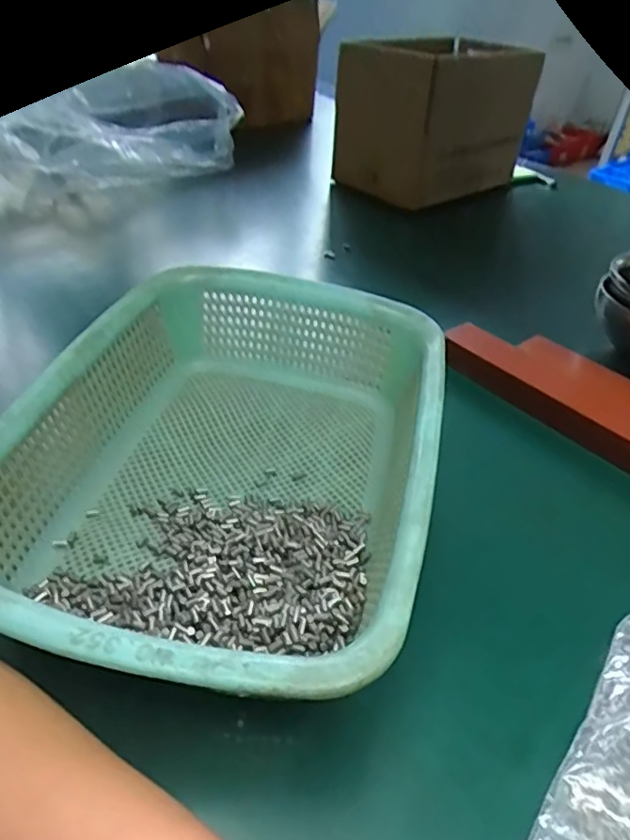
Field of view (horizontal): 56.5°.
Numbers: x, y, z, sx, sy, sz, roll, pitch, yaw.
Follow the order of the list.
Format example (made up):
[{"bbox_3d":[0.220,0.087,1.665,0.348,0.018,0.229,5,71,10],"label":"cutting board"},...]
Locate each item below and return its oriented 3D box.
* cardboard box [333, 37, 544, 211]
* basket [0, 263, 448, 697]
[{"bbox_3d":[0.186,-0.456,0.888,0.193,0.186,0.277,32,46,29],"label":"cardboard box"},{"bbox_3d":[-0.047,0.024,0.349,0.222,0.084,0.298,12,39,9],"label":"basket"}]

